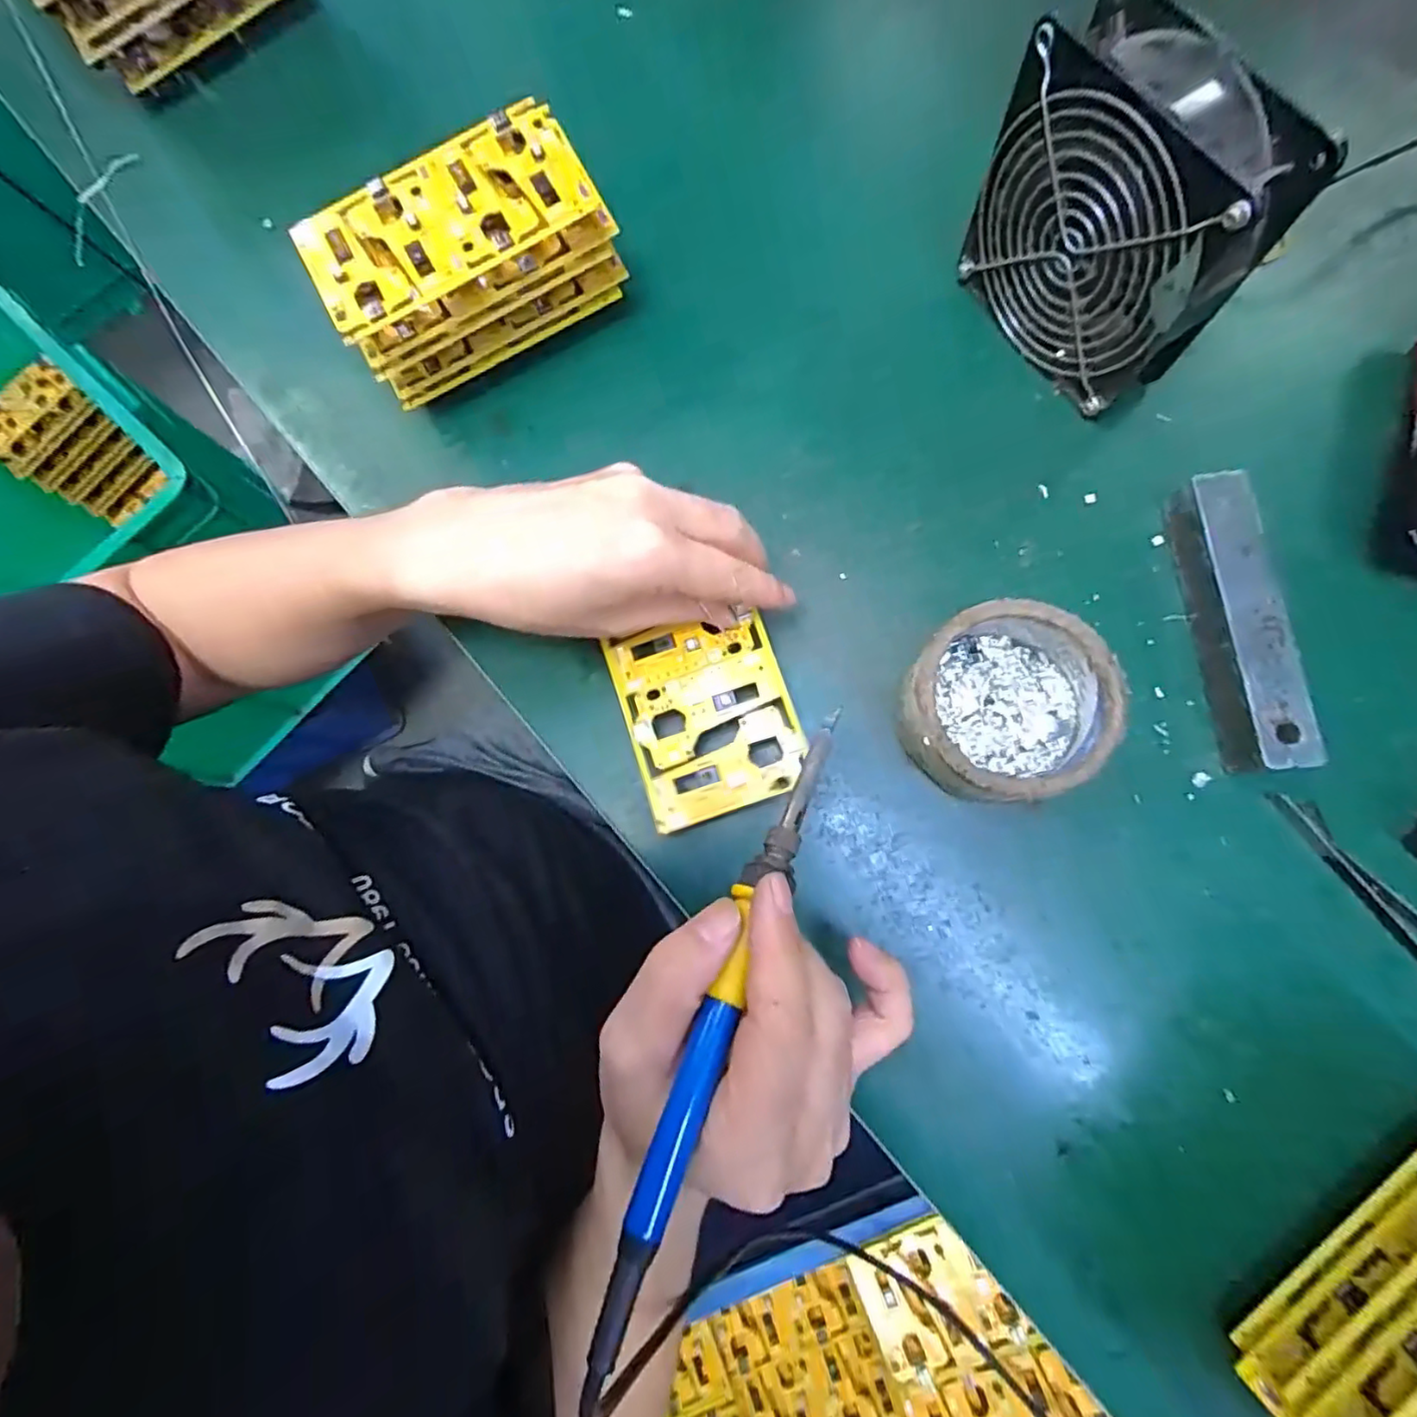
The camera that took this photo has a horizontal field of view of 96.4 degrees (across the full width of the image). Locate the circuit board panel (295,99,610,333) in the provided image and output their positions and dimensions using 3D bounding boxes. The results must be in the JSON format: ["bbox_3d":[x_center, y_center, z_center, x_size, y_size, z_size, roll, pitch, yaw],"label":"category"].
[{"bbox_3d":[-0.129,-0.241,0.313,0.142,0.016,0.073,-28,77,-1],"label":"circuit board panel"}]

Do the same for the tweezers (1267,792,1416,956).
[{"bbox_3d":[0.295,0.084,0.276,0.015,0.007,0.117,-38,77,-3],"label":"tweezers"}]

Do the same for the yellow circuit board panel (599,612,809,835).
[{"bbox_3d":[0.000,0.003,0.309,0.079,0.008,0.095,-17,77,-3],"label":"yellow circuit board panel"}]

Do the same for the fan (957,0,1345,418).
[{"bbox_3d":[0.182,-0.218,0.293,0.049,0.119,0.121,-36,77,-1],"label":"fan"}]

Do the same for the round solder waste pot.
[{"bbox_3d":[0.133,-0.002,0.287,0.085,0.042,0.081,-1,78,5],"label":"round solder waste pot"}]

